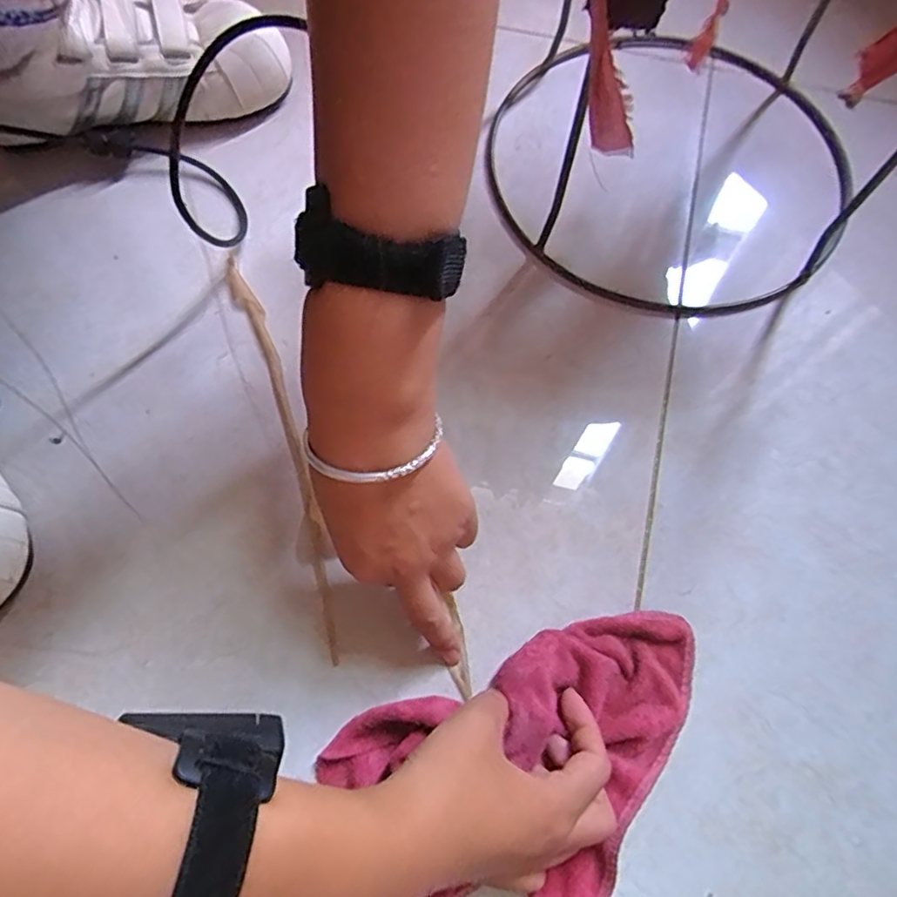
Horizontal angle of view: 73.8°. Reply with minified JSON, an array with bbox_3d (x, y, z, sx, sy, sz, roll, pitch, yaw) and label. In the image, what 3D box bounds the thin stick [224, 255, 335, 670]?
[{"bbox_3d":[-0.104,-0.010,0.383,0.018,0.005,0.282,-18,70,-7],"label":"thin stick"}]

